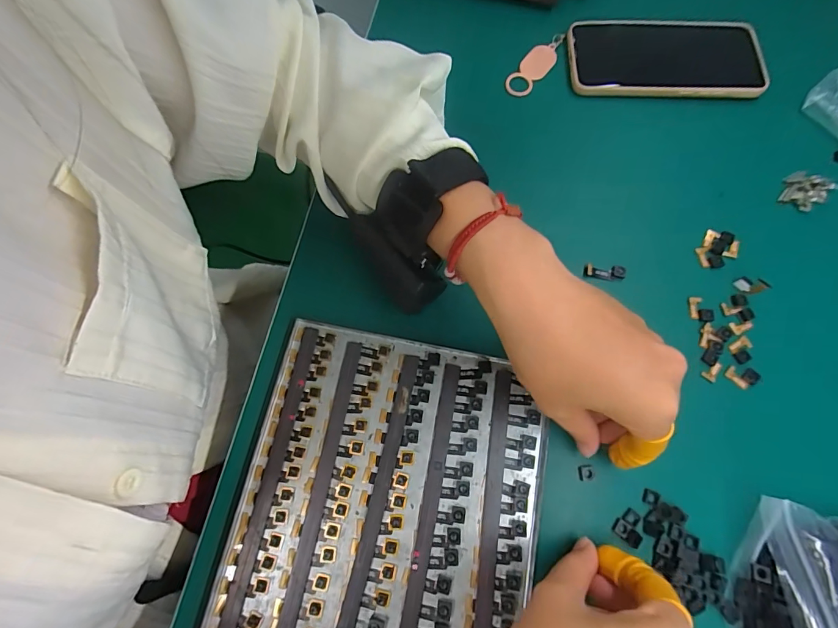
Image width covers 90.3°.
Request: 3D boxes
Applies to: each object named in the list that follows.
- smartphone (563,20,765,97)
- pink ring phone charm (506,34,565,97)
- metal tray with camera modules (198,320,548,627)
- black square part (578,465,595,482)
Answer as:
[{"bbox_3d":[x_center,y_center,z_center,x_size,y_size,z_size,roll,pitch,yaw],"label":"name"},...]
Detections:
[{"bbox_3d":[0.214,-0.222,0.362,0.163,0.010,0.076,1,72,0],"label":"smartphone"},{"bbox_3d":[0.105,-0.220,0.366,0.022,0.009,0.073,39,76,12],"label":"pink ring phone charm"},{"bbox_3d":[-0.024,0.136,0.253,0.178,0.007,0.241,11,72,5],"label":"metal tray with camera modules"},{"bbox_3d":[0.107,0.101,0.265,0.010,0.004,0.010,-2,71,0],"label":"black square part"}]

